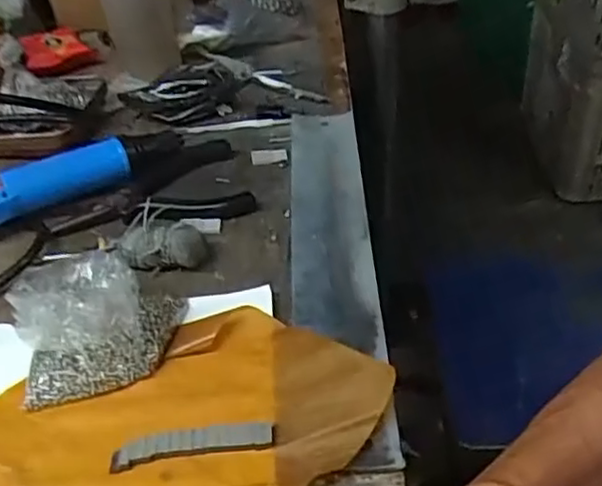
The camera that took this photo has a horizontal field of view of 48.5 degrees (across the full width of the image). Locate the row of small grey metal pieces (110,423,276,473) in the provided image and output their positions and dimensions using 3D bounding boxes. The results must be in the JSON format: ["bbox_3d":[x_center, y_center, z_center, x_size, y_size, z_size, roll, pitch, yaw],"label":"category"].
[{"bbox_3d":[-0.054,0.099,0.331,0.079,0.008,0.016,-8,40,-2],"label":"row of small grey metal pieces"}]

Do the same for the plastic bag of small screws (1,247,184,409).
[{"bbox_3d":[-0.115,0.038,0.375,0.087,0.046,0.078,-12,40,-8],"label":"plastic bag of small screws"}]

